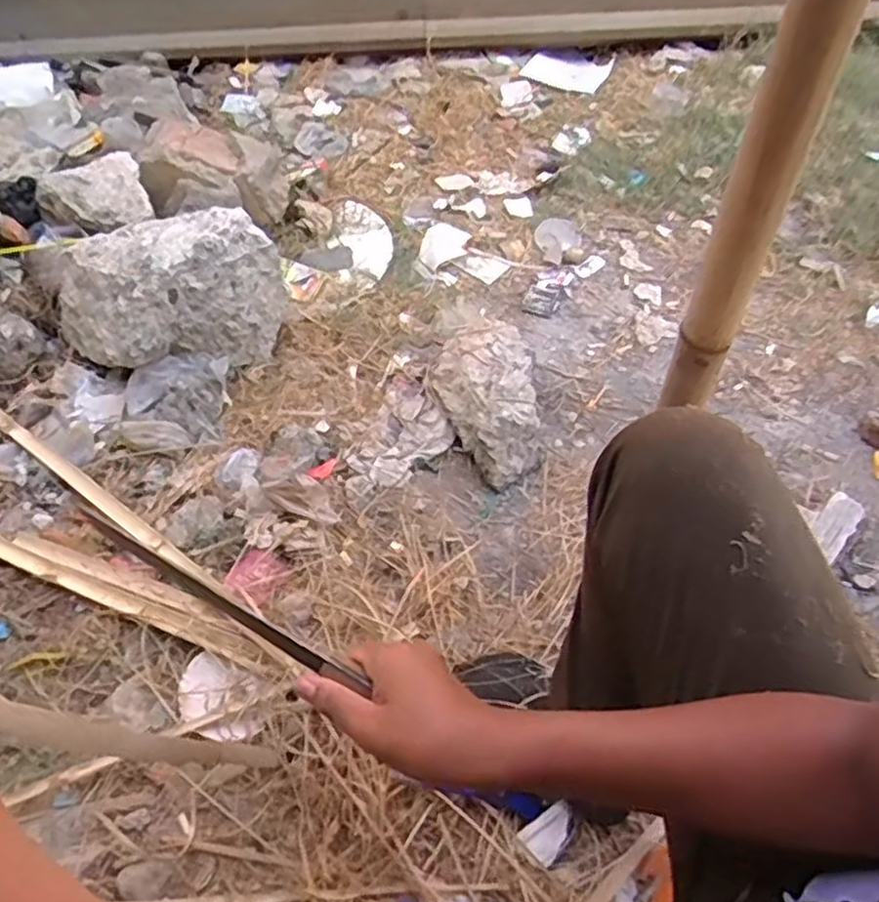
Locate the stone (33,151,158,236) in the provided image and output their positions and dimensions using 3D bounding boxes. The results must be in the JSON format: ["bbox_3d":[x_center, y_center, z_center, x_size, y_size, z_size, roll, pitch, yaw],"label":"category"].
[{"bbox_3d":[-0.647,-0.473,1.320,0.186,0.084,0.146,-22,55,-15],"label":"stone"}]

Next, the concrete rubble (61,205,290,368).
[{"bbox_3d":[-0.460,-0.280,1.211,0.373,0.222,0.258,-14,53,-9],"label":"concrete rubble"}]

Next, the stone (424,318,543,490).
[{"bbox_3d":[0.074,-0.097,1.152,0.160,0.112,0.310,-6,53,-3],"label":"stone"}]

